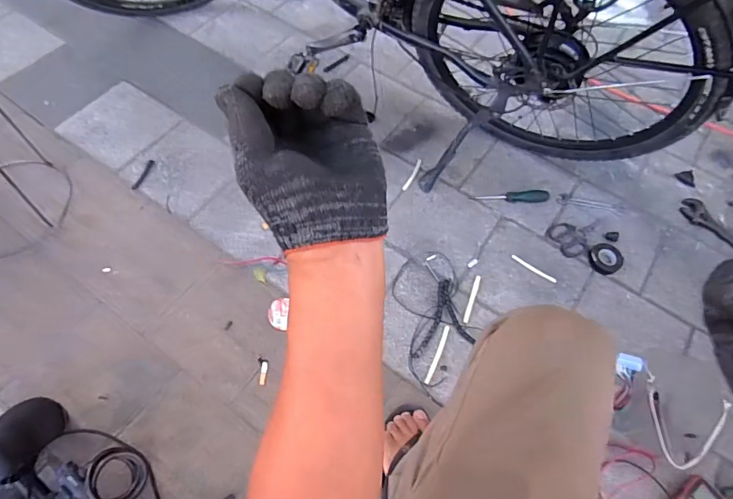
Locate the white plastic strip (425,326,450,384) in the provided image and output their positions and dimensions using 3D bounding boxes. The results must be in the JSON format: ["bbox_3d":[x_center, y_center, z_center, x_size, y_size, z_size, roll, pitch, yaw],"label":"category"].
[{"bbox_3d":[0.154,0.227,0.980,0.012,0.004,0.139,18,61,16],"label":"white plastic strip"}]

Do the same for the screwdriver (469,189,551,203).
[{"bbox_3d":[0.381,-0.137,1.184,0.201,0.024,0.039,-4,62,-6],"label":"screwdriver"}]

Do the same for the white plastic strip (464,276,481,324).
[{"bbox_3d":[0.247,0.114,1.048,0.013,0.004,0.125,21,62,7],"label":"white plastic strip"}]

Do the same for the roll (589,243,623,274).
[{"bbox_3d":[0.590,0.022,1.110,0.074,0.021,0.077,2,61,-3],"label":"roll"}]

